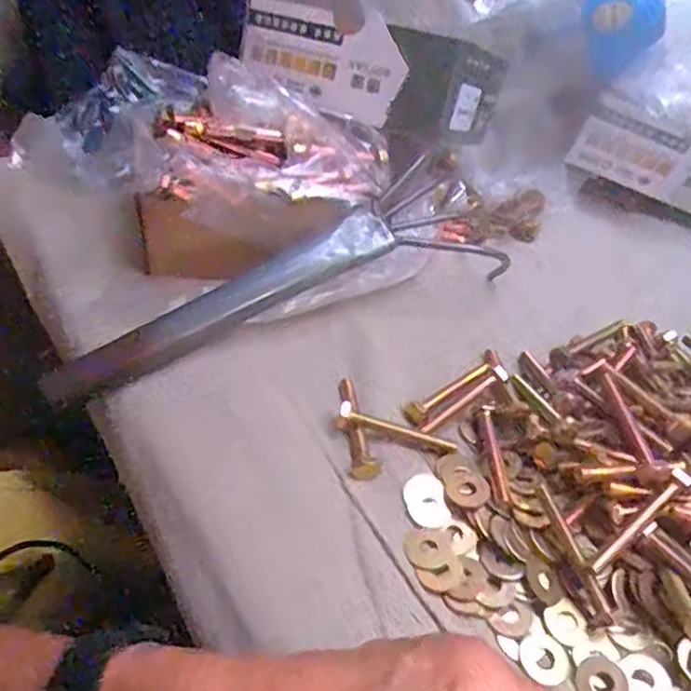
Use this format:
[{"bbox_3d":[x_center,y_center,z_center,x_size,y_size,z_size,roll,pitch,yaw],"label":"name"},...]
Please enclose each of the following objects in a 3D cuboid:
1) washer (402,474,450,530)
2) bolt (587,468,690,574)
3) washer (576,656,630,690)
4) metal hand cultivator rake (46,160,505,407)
[{"bbox_3d":[0.040,0.077,0.317,0.021,0.006,0.027,-1,43,-8],"label":"washer"},{"bbox_3d":[0.134,0.079,0.289,0.065,0.006,0.007,-37,55,-14],"label":"bolt"},{"bbox_3d":[0.107,0.140,0.264,0.019,0.005,0.020,-15,47,-22],"label":"washer"},{"bbox_3d":[-0.040,-0.030,0.374,0.272,0.042,0.068,-27,50,-13],"label":"metal hand cultivator rake"}]

